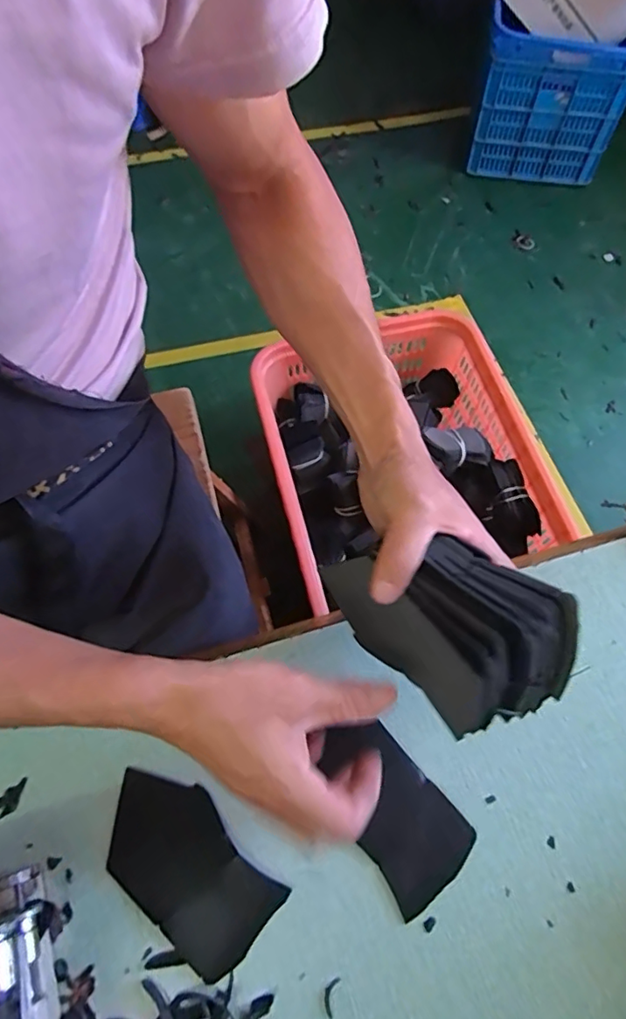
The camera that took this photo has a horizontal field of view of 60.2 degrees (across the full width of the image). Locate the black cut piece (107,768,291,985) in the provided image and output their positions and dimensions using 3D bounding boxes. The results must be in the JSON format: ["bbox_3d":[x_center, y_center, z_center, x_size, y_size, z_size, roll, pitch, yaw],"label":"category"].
[{"bbox_3d":[-0.091,0.249,0.379,0.134,0.007,0.075,39,71,13],"label":"black cut piece"}]

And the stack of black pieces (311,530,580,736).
[{"bbox_3d":[0.081,0.065,0.334,0.078,0.093,0.143,-39,71,-15],"label":"stack of black pieces"}]

